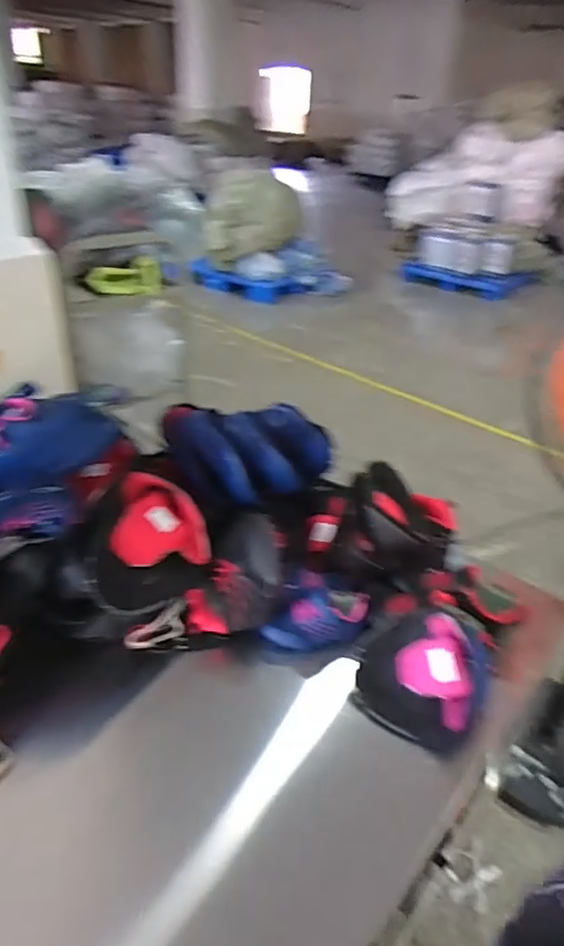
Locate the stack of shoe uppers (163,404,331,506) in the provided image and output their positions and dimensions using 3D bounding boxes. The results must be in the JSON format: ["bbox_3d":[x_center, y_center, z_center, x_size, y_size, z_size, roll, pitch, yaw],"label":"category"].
[{"bbox_3d":[-0.052,-0.037,0.935,0.268,0.118,0.132,-5,34,-13],"label":"stack of shoe uppers"}]

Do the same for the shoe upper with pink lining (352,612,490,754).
[{"bbox_3d":[0.183,0.268,0.761,0.162,0.123,0.119,16,35,19],"label":"shoe upper with pink lining"}]

